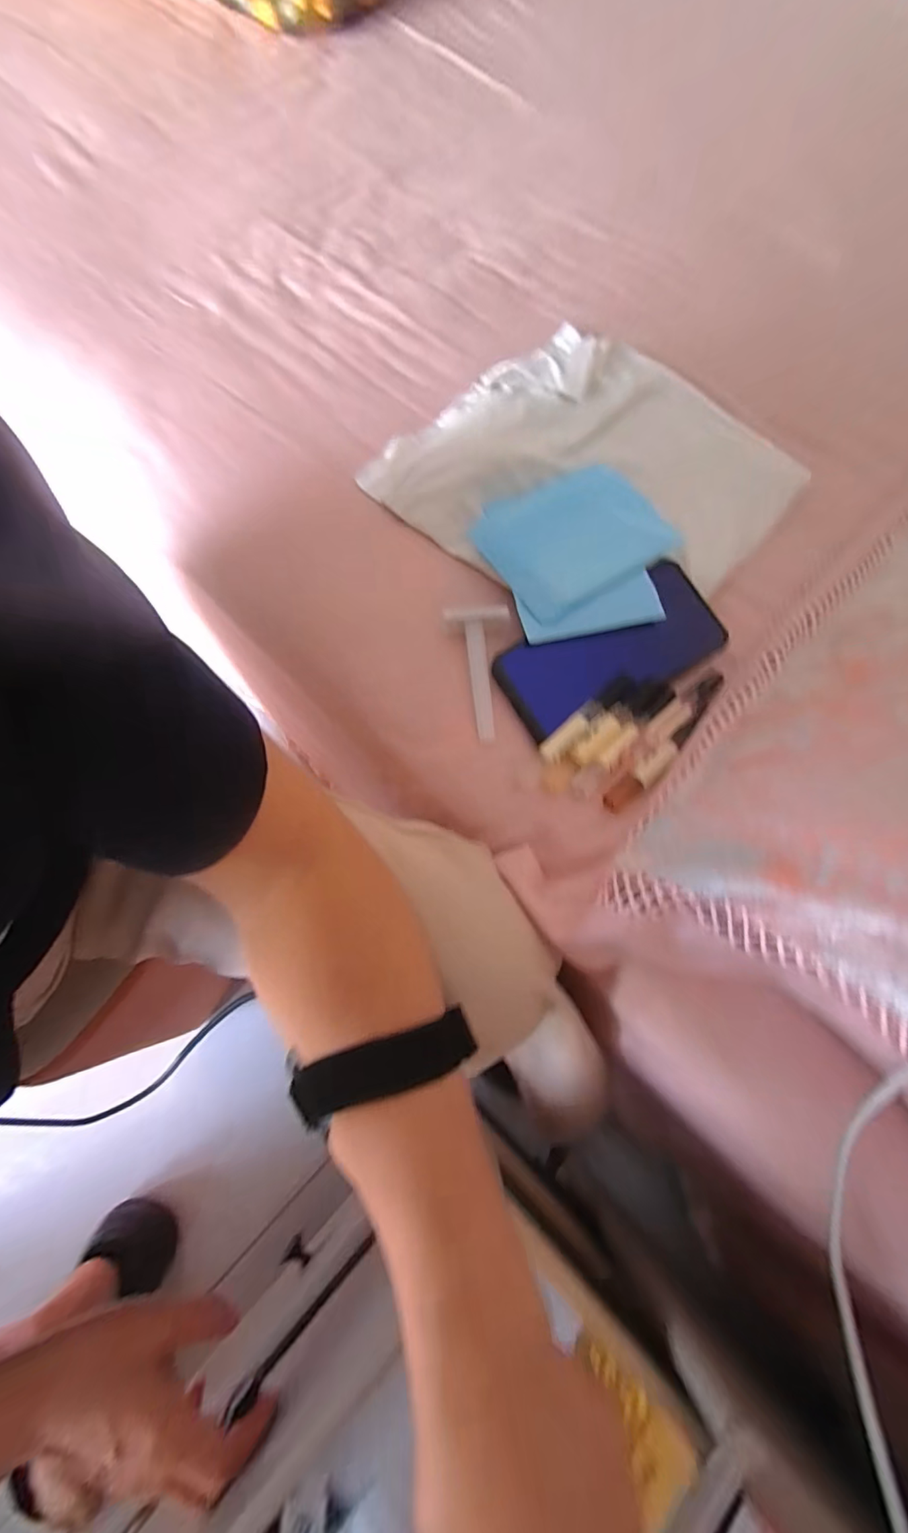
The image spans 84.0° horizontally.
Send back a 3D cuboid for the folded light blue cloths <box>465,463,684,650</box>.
[{"bbox_3d":[0.094,-0.156,0.365,0.132,0.011,0.134,-23,73,-5],"label":"folded light blue cloths"}]

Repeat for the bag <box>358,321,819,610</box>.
[{"bbox_3d":[0.105,-0.234,0.396,0.272,0.029,0.252,40,75,10],"label":"bag"}]

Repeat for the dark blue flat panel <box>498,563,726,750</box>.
[{"bbox_3d":[0.112,-0.081,0.350,0.165,0.011,0.073,-30,76,-11],"label":"dark blue flat panel"}]

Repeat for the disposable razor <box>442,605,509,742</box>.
[{"bbox_3d":[0.019,-0.064,0.346,0.043,0.007,0.094,-4,84,-1],"label":"disposable razor"}]

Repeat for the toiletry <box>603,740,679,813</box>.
[{"bbox_3d":[0.120,0.006,0.320,0.060,0.008,0.015,-39,75,-12],"label":"toiletry"}]

